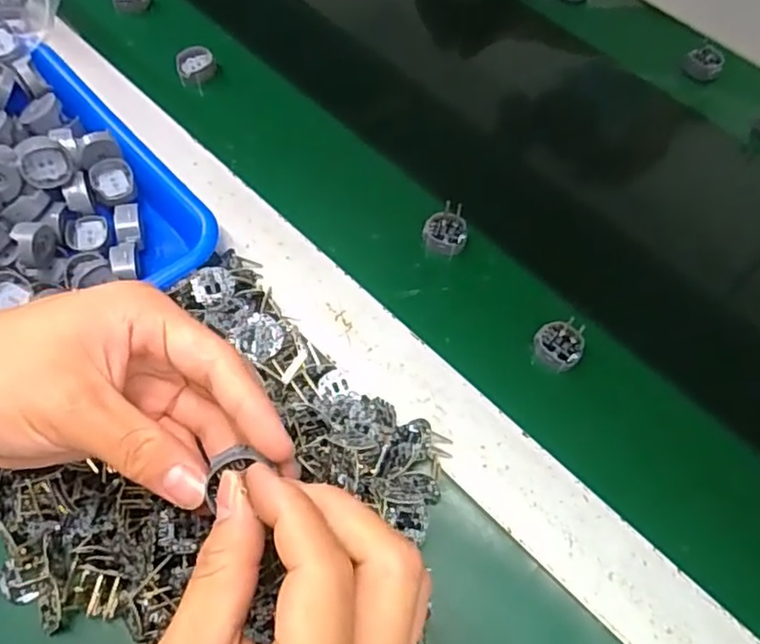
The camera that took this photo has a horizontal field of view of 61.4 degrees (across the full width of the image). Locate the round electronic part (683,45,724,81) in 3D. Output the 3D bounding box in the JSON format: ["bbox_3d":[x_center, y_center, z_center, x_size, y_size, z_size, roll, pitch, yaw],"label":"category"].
[{"bbox_3d":[0.266,-0.214,0.527,0.028,0.015,0.028,1,61,-1],"label":"round electronic part"}]

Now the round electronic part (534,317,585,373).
[{"bbox_3d":[0.112,0.015,0.399,0.029,0.017,0.028,1,61,-1],"label":"round electronic part"}]

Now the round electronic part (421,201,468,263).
[{"bbox_3d":[0.044,-0.062,0.436,0.028,0.016,0.034,13,62,6],"label":"round electronic part"}]

